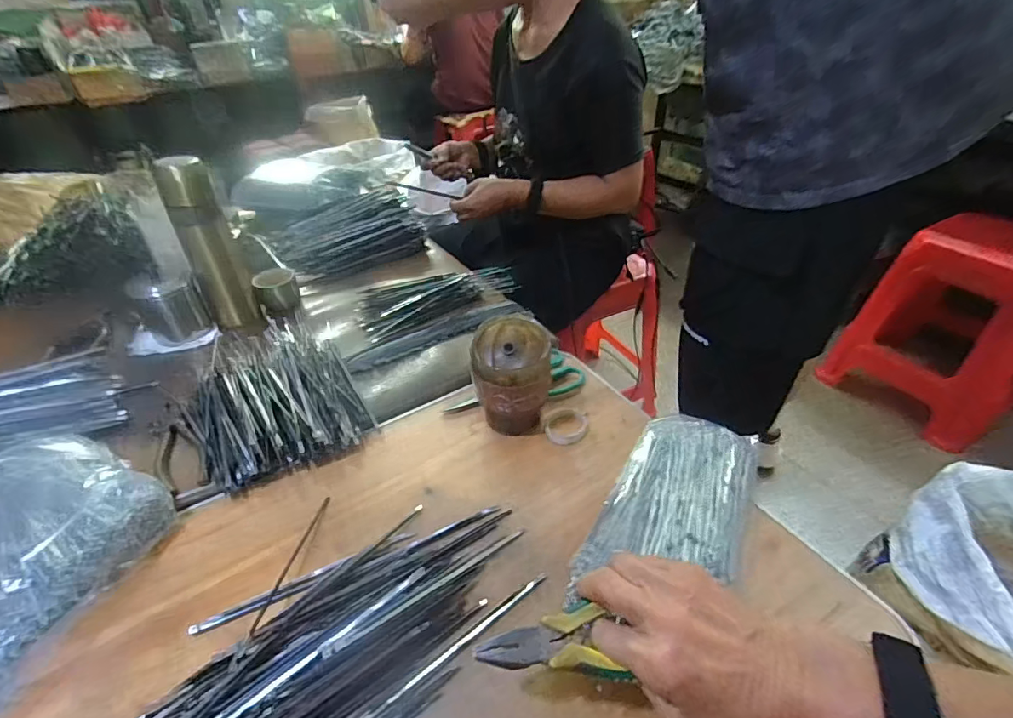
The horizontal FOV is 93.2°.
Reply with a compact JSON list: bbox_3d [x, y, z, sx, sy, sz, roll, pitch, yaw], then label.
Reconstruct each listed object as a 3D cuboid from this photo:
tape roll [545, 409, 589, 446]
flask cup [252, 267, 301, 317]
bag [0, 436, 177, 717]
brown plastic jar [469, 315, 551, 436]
[{"bbox_3d":[0.069,0.077,0.549,0.049,0.013,0.046,1,39,5],"label":"tape roll"},{"bbox_3d":[-0.361,-0.106,0.758,0.060,0.056,0.049,-15,40,-15],"label":"flask cup"},{"bbox_3d":[-0.436,0.171,0.410,0.233,0.059,0.232,13,41,19],"label":"bag"},{"bbox_3d":[0.004,0.024,0.533,0.083,0.113,0.087,-2,38,1],"label":"brown plastic jar"}]

